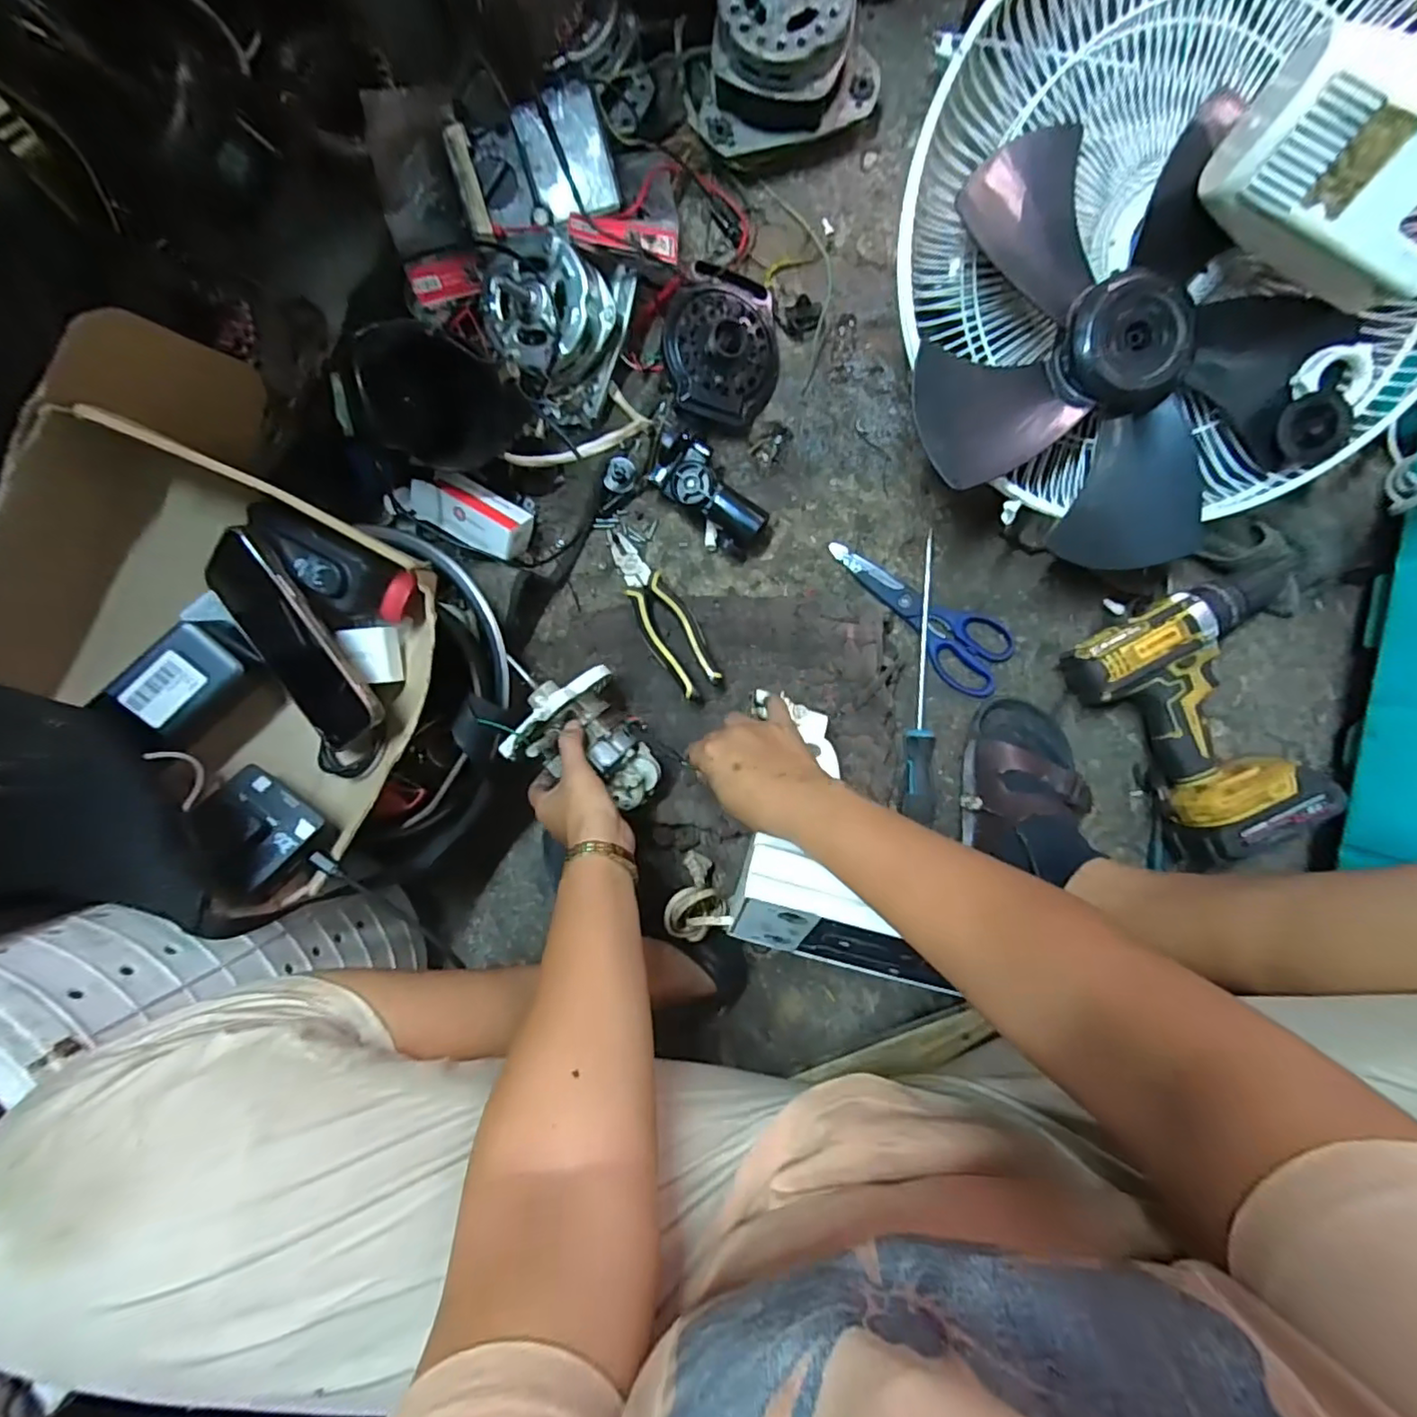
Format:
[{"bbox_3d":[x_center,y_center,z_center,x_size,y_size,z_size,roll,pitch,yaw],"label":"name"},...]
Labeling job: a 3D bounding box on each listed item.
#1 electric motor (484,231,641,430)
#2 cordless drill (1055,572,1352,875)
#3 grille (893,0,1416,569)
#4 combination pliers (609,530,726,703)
[{"bbox_3d":[-0.156,-0.368,0.582,0.131,0.090,0.143,22,94,5],"label":"electric motor"},{"bbox_3d":[0.473,-0.002,0.555,0.196,0.090,0.228,-32,88,6],"label":"cordless drill"},{"bbox_3d":[0.372,-0.347,0.458,0.442,0.149,0.413,-17,90,6],"label":"grille"},{"bbox_3d":[-0.049,-0.099,0.626,0.047,0.023,0.189,-30,80,-4],"label":"combination pliers"}]

